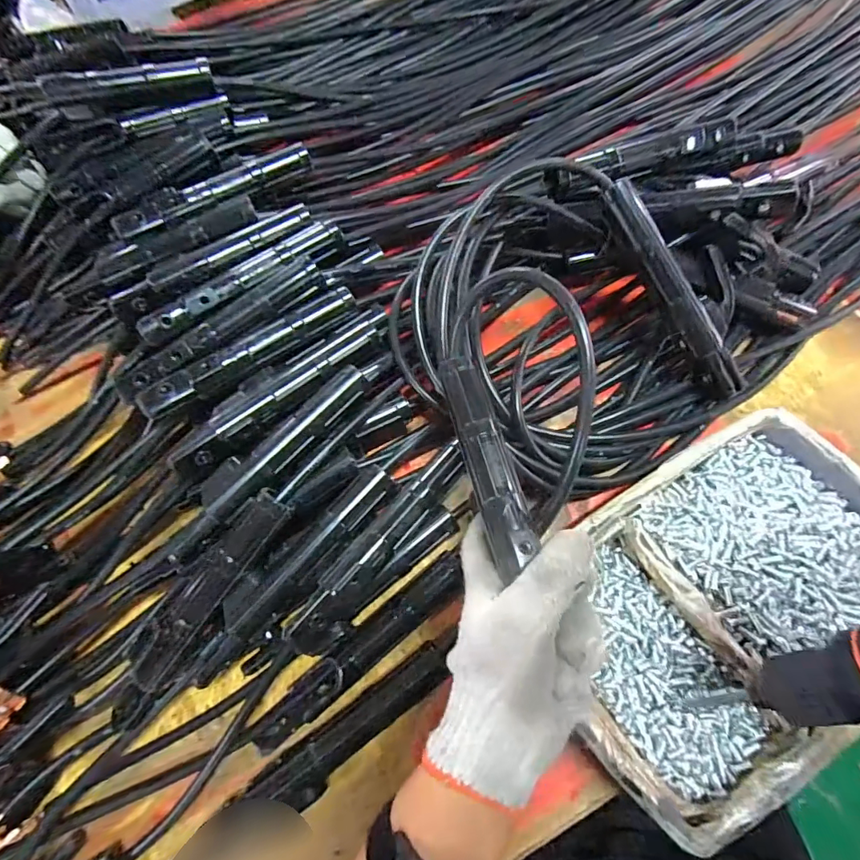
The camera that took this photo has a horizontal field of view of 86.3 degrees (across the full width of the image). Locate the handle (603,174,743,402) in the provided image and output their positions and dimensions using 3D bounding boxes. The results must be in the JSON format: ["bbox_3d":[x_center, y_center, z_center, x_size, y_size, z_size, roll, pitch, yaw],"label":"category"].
[{"bbox_3d":[0.195,-0.110,0.366,0.023,0.022,0.190,-34,96,-10],"label":"handle"}]

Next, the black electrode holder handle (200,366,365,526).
[{"bbox_3d":[-0.111,0.009,0.364,0.033,0.027,0.151,38,76,20],"label":"black electrode holder handle"}]

